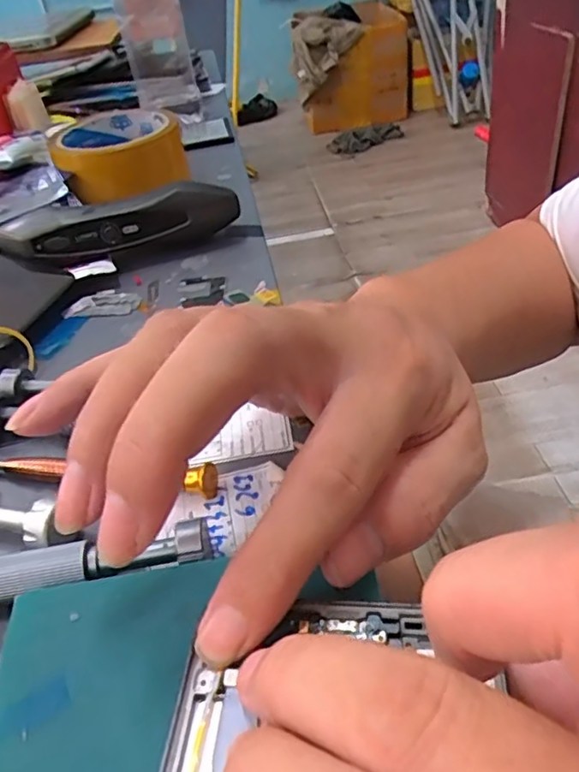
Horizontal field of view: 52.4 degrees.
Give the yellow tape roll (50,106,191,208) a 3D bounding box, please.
[{"bbox_3d":[-0.127,-0.175,0.444,0.091,0.042,0.091,-5,40,5],"label":"yellow tape roll"}]

